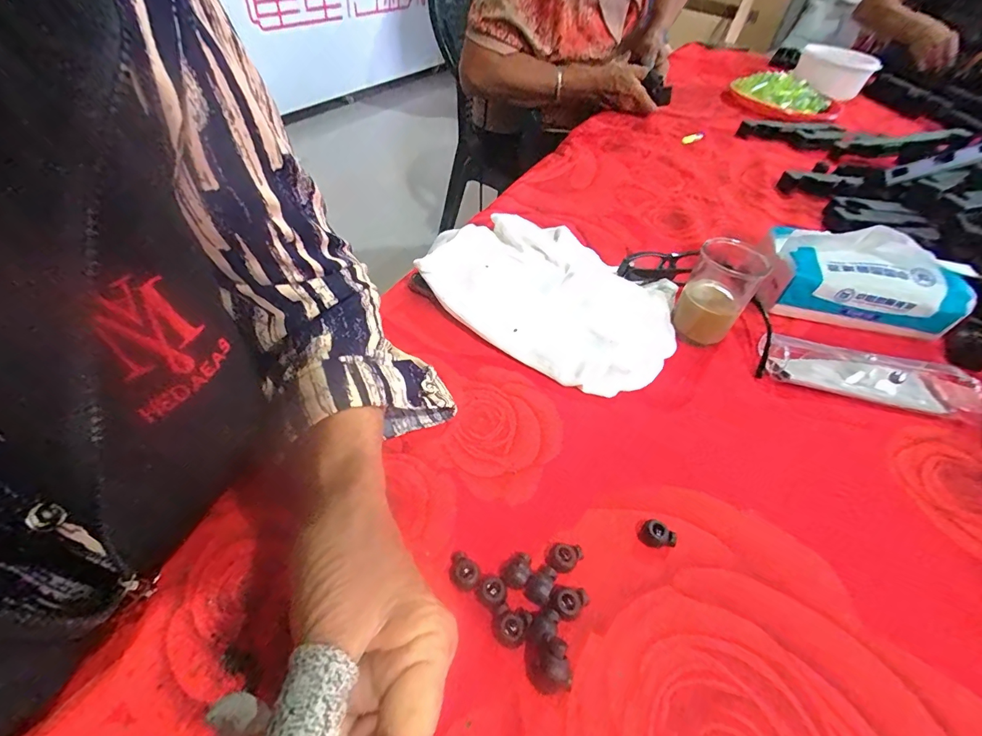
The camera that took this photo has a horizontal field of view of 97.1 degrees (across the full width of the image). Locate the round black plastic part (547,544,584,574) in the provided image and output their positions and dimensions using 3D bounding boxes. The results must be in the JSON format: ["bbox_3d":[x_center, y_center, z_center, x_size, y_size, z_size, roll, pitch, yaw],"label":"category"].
[{"bbox_3d":[0.041,0.108,0.246,0.019,0.010,0.015,-31,57,-30],"label":"round black plastic part"}]

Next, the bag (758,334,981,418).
[{"bbox_3d":[0.317,0.004,0.360,0.162,0.027,0.049,12,47,6],"label":"bag"}]

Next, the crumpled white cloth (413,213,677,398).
[{"bbox_3d":[0.048,-0.079,0.400,0.250,0.035,0.171,32,51,22],"label":"crumpled white cloth"}]

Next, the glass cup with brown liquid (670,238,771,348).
[{"bbox_3d":[0.192,-0.063,0.373,0.053,0.076,0.047,34,52,24],"label":"glass cup with brown liquid"}]

